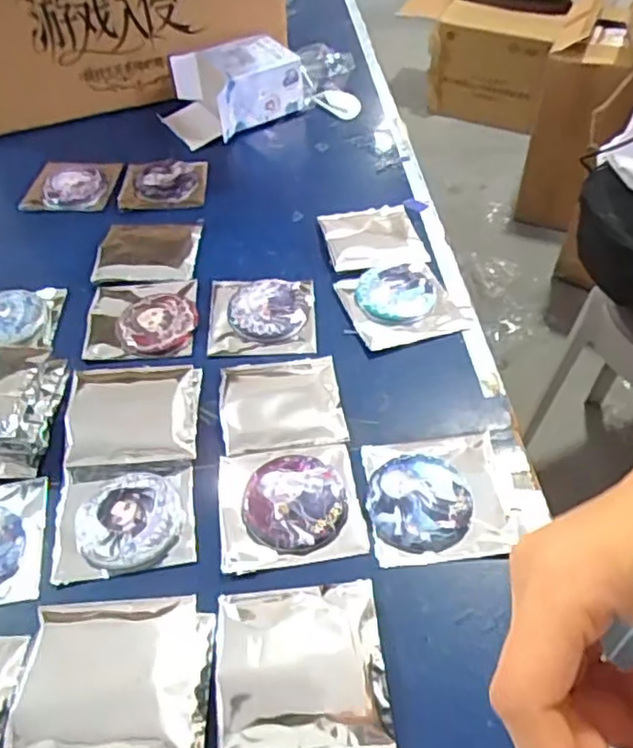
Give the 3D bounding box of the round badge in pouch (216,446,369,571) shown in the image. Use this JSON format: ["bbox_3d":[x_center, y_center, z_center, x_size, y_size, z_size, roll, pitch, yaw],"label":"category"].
[{"bbox_3d":[-0.020,0.090,0.470,0.098,0.010,0.092,-8,48,-3],"label":"round badge in pouch"}]

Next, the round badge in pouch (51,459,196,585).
[{"bbox_3d":[-0.135,0.098,0.468,0.093,0.008,0.086,-8,48,-3],"label":"round badge in pouch"}]

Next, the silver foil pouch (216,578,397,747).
[{"bbox_3d":[-0.008,0.174,0.384,0.095,0.019,0.096,-6,48,-2],"label":"silver foil pouch"}]

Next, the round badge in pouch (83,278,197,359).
[{"bbox_3d":[-0.161,-0.055,0.604,0.097,0.009,0.092,-3,48,1],"label":"round badge in pouch"}]

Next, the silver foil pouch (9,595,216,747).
[{"bbox_3d":[-0.114,0.179,0.378,0.100,0.032,0.099,-4,48,1],"label":"silver foil pouch"}]

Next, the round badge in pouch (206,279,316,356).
[{"bbox_3d":[-0.051,-0.058,0.603,0.095,0.010,0.090,-3,48,1],"label":"round badge in pouch"}]

